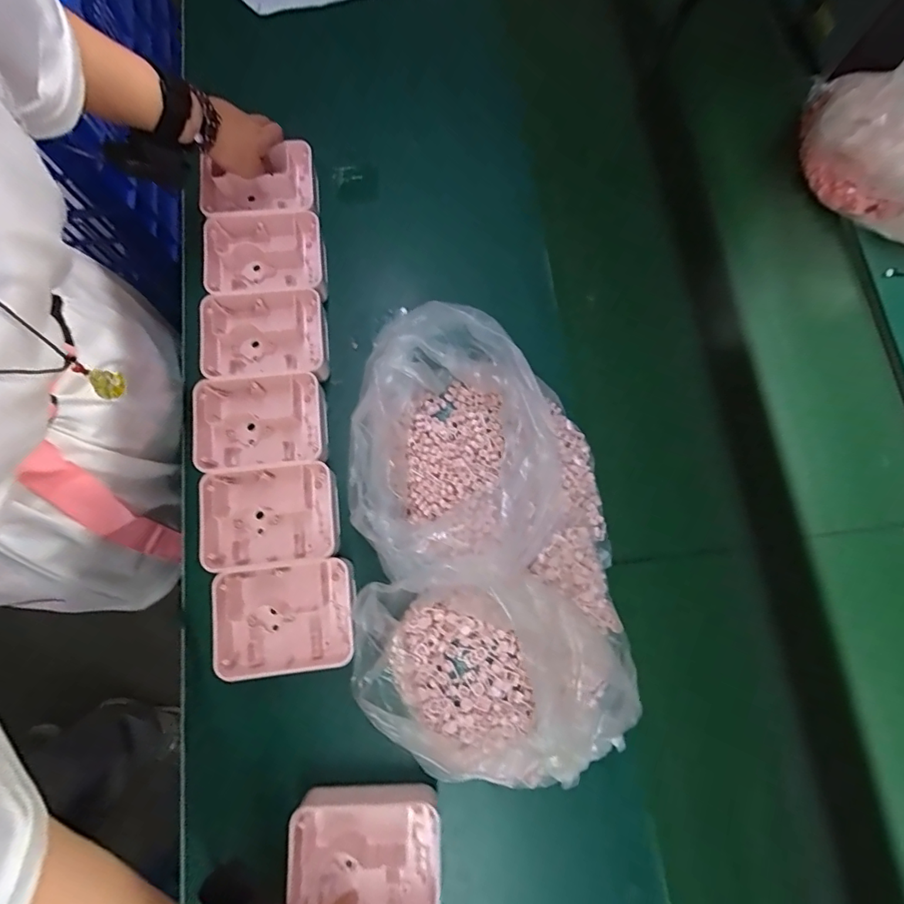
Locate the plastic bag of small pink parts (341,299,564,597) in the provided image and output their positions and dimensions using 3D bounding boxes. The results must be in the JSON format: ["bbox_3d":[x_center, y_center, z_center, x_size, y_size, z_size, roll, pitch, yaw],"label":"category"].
[{"bbox_3d":[-0.003,-0.010,0.457,0.203,0.104,0.265,-8,78,-4],"label":"plastic bag of small pink parts"}]

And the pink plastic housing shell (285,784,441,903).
[{"bbox_3d":[-0.075,0.364,0.411,0.125,0.043,0.111,0,76,-1],"label":"pink plastic housing shell"}]

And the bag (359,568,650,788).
[{"bbox_3d":[0.036,0.211,0.426,0.244,0.081,0.180,2,77,-2],"label":"bag"}]

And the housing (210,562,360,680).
[{"bbox_3d":[-0.161,0.164,0.458,0.128,0.040,0.101,-4,77,-3],"label":"housing"}]

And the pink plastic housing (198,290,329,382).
[{"bbox_3d":[-0.207,-0.126,0.518,0.127,0.035,0.101,-4,77,-3],"label":"pink plastic housing"}]

